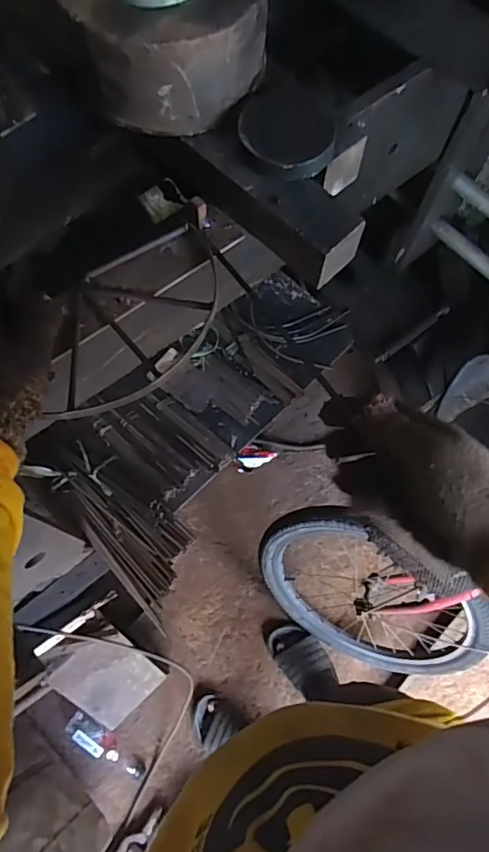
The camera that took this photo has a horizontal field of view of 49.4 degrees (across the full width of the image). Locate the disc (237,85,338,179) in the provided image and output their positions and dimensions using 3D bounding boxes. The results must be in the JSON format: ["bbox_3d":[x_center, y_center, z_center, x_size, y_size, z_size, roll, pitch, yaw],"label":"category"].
[{"bbox_3d":[0.034,-0.242,0.445,0.075,0.024,0.078,0,71,0],"label":"disc"}]

